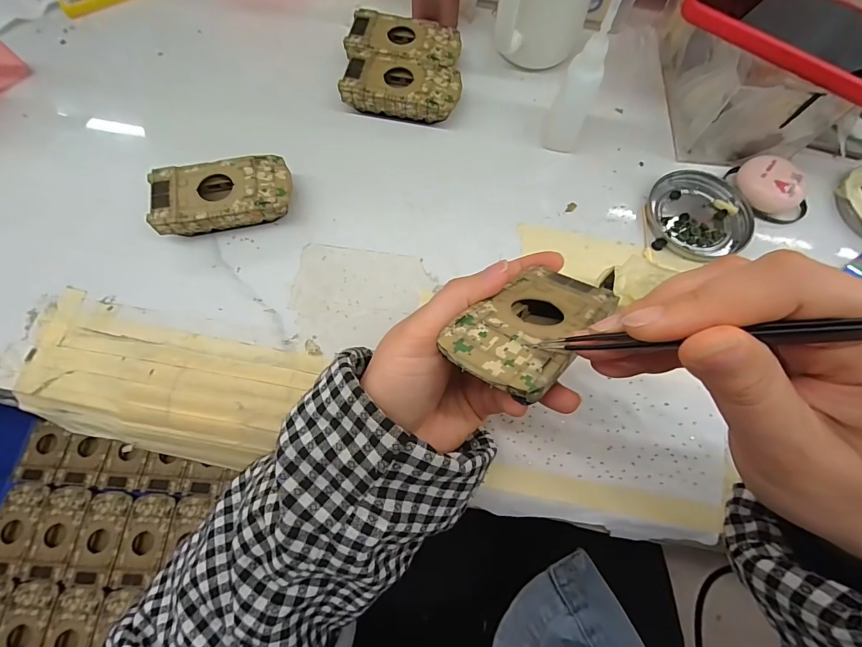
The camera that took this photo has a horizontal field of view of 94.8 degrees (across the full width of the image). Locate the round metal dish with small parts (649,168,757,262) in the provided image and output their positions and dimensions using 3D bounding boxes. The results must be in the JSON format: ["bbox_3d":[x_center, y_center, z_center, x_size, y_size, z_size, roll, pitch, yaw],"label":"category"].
[{"bbox_3d":[0.210,-0.088,0.314,0.077,0.008,0.075,1,70,-2],"label":"round metal dish with small parts"}]

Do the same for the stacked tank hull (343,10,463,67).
[{"bbox_3d":[-0.023,-0.246,0.354,0.095,0.019,0.057,7,70,0],"label":"stacked tank hull"}]

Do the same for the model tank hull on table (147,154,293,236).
[{"bbox_3d":[-0.152,-0.095,0.296,0.094,0.026,0.052,-10,71,-6],"label":"model tank hull on table"}]

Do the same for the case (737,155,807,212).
[{"bbox_3d":[0.268,-0.109,0.314,0.039,0.024,0.048,-38,76,-14],"label":"case"}]

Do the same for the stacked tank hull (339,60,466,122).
[{"bbox_3d":[-0.024,-0.198,0.338,0.095,0.022,0.049,8,70,1],"label":"stacked tank hull"}]

